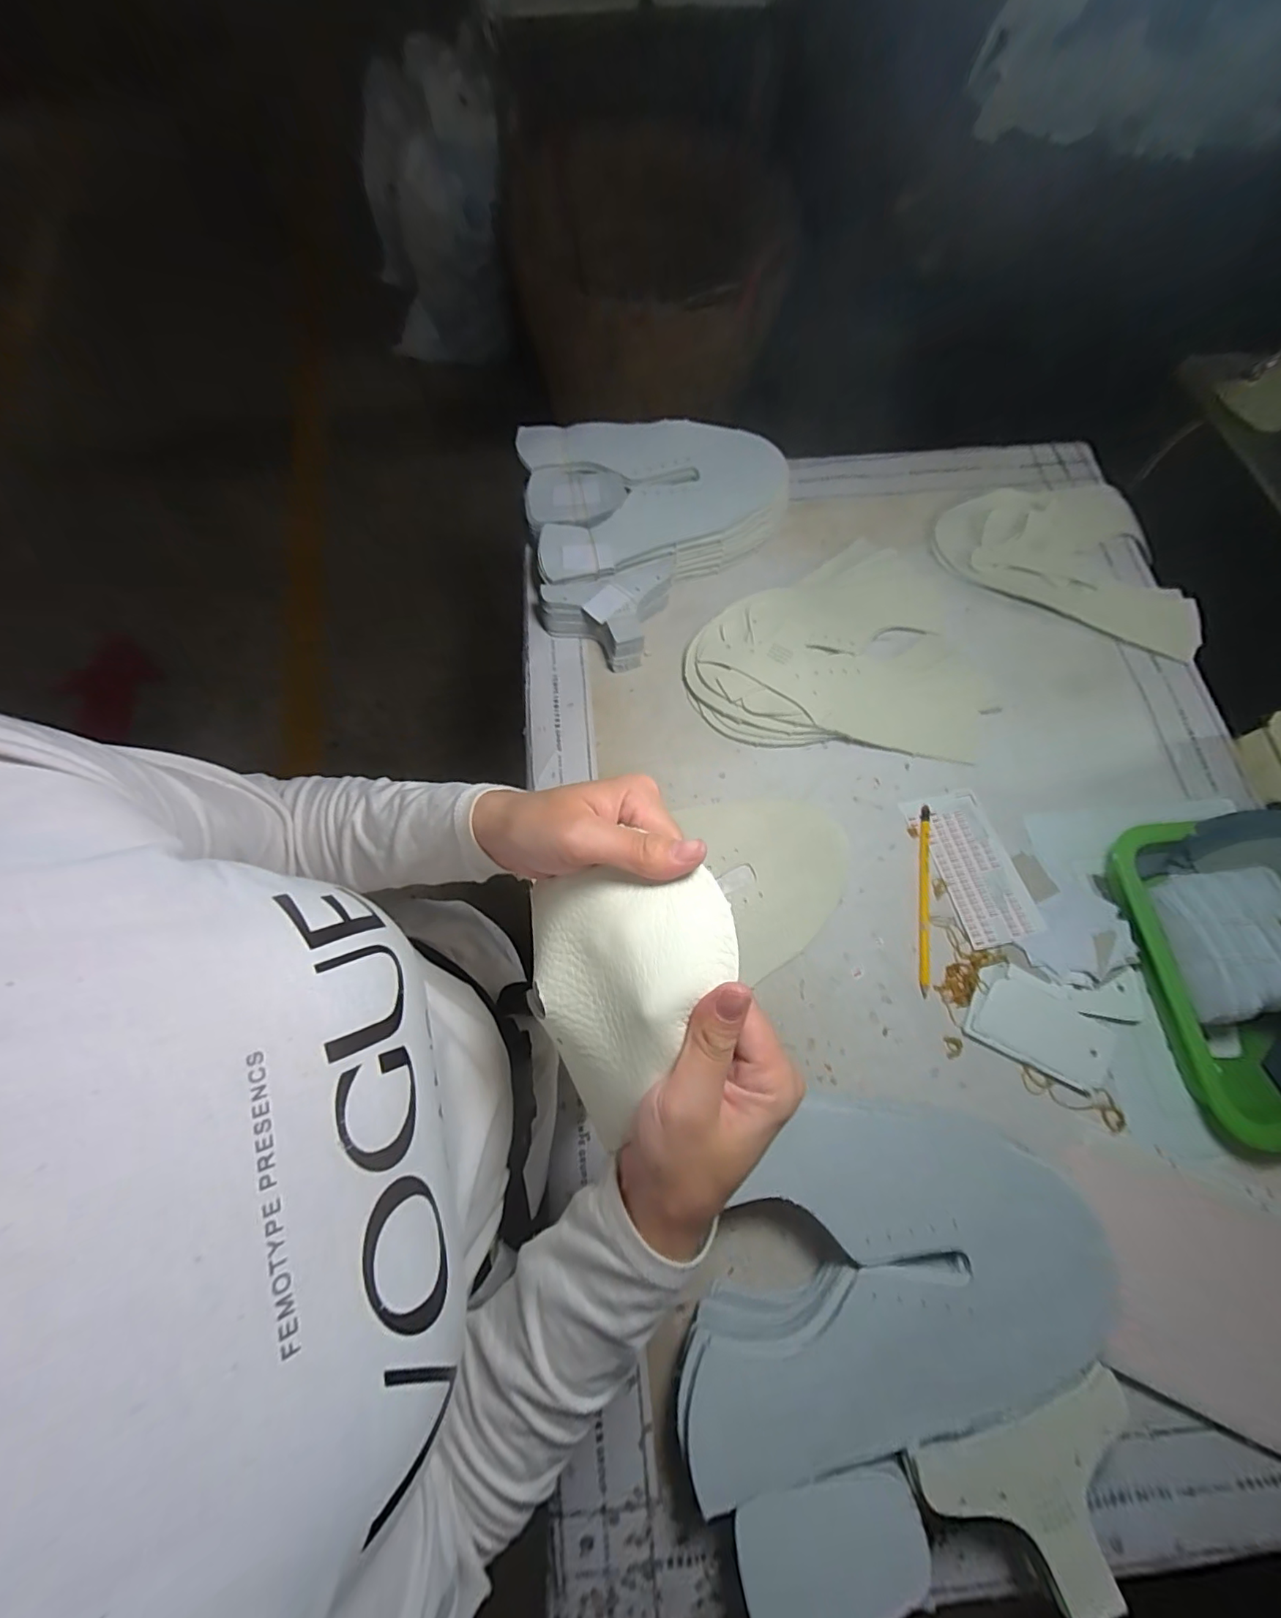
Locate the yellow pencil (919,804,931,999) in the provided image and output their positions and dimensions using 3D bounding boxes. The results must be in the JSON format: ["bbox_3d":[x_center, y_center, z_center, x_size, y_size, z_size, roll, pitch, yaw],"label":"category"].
[{"bbox_3d":[0.264,0.081,0.505,0.009,0.005,0.176,10,72,3],"label":"yellow pencil"}]

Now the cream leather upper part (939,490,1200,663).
[{"bbox_3d":[0.498,-0.298,0.618,0.282,0.013,0.195,31,74,10],"label":"cream leather upper part"}]

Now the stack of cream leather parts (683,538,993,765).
[{"bbox_3d":[0.209,-0.184,0.570,0.313,0.037,0.252,4,71,1],"label":"stack of cream leather parts"}]

